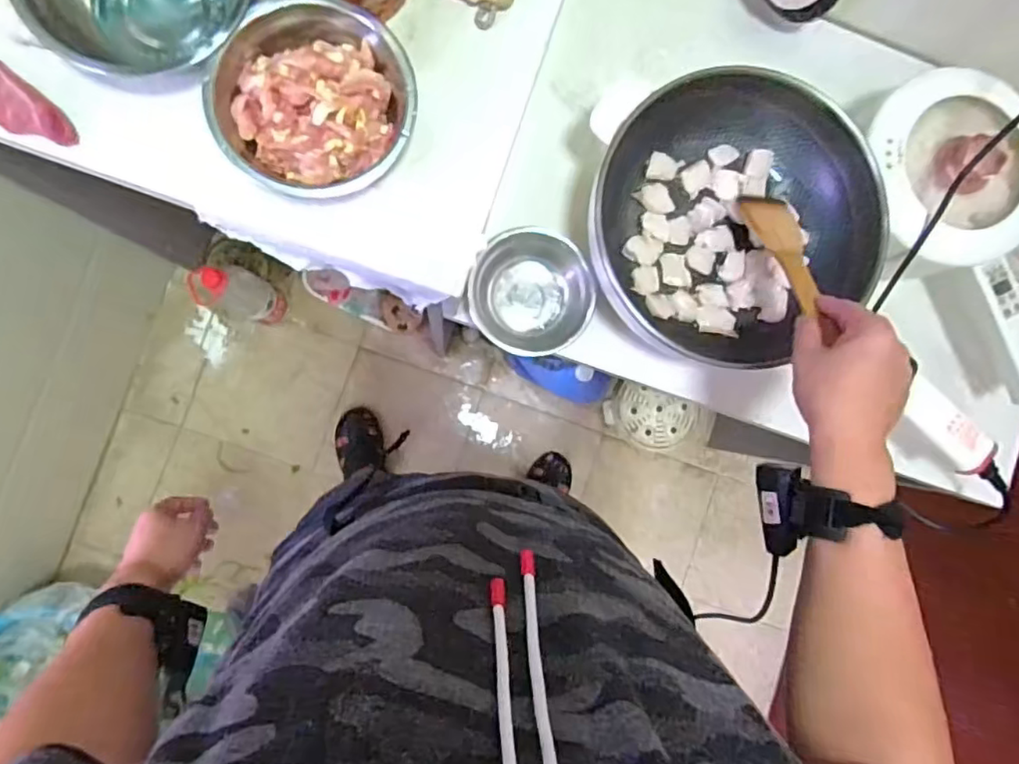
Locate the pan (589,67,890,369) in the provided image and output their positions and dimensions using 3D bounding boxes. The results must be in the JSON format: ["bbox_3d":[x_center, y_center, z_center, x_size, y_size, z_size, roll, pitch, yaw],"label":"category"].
[{"bbox_3d":[0.213,-0.147,0.582,0.257,0.094,0.254,-7,89,-5],"label":"pan"}]

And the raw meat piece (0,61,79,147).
[{"bbox_3d":[-0.372,-0.207,0.463,0.078,0.019,0.037,39,86,-3],"label":"raw meat piece"}]

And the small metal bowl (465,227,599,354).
[{"bbox_3d":[0.020,-0.091,0.636,0.120,0.063,0.125,0,89,-5],"label":"small metal bowl"}]

